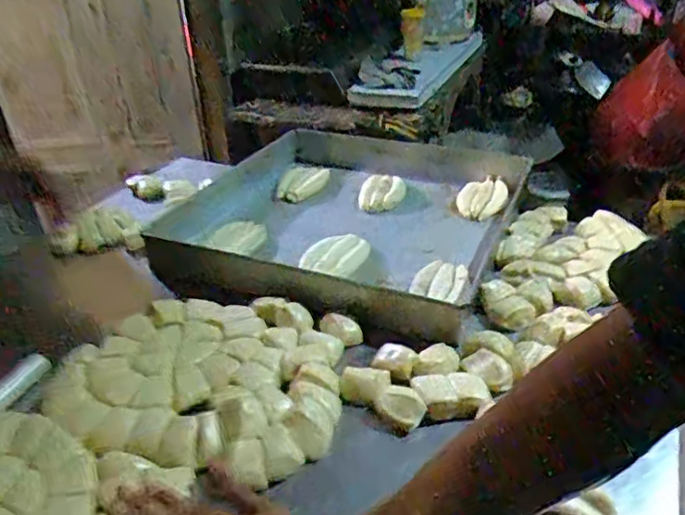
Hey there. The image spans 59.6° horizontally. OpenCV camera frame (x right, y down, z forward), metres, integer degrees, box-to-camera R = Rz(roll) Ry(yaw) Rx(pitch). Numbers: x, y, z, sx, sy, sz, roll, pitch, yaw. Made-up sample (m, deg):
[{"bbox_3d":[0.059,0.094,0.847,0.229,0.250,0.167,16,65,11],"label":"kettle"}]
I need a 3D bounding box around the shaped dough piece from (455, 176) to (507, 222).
[{"bbox_3d":[0.231,-0.100,0.981,0.072,0.033,0.110,10,33,19],"label":"shaped dough piece"}]

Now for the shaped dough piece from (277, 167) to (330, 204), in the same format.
[{"bbox_3d":[-0.073,-0.129,1.039,0.060,0.034,0.102,22,39,33],"label":"shaped dough piece"}]

